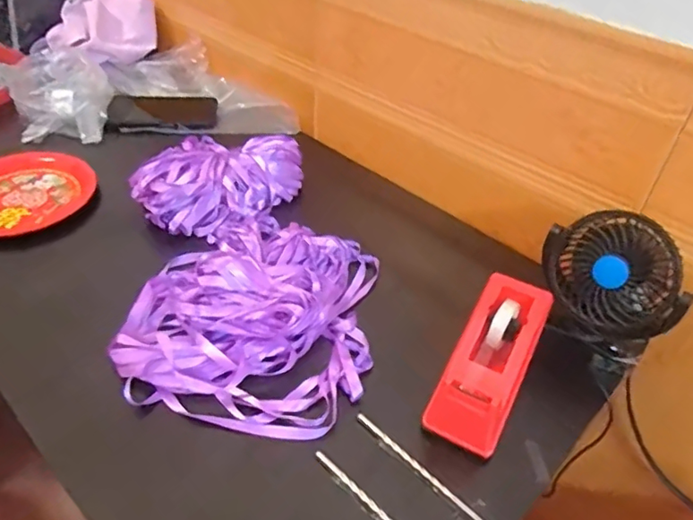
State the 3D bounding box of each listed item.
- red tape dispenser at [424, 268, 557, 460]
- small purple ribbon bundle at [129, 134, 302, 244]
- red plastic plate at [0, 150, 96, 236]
[{"bbox_3d":[0.126,0.078,0.471,0.060,0.054,0.159,23,53,21],"label":"red tape dispenser"},{"bbox_3d":[-0.144,-0.093,0.658,0.203,0.054,0.118,-15,45,-19],"label":"small purple ribbon bundle"},{"bbox_3d":[-0.393,-0.089,0.669,0.158,0.023,0.151,2,42,-1],"label":"red plastic plate"}]

